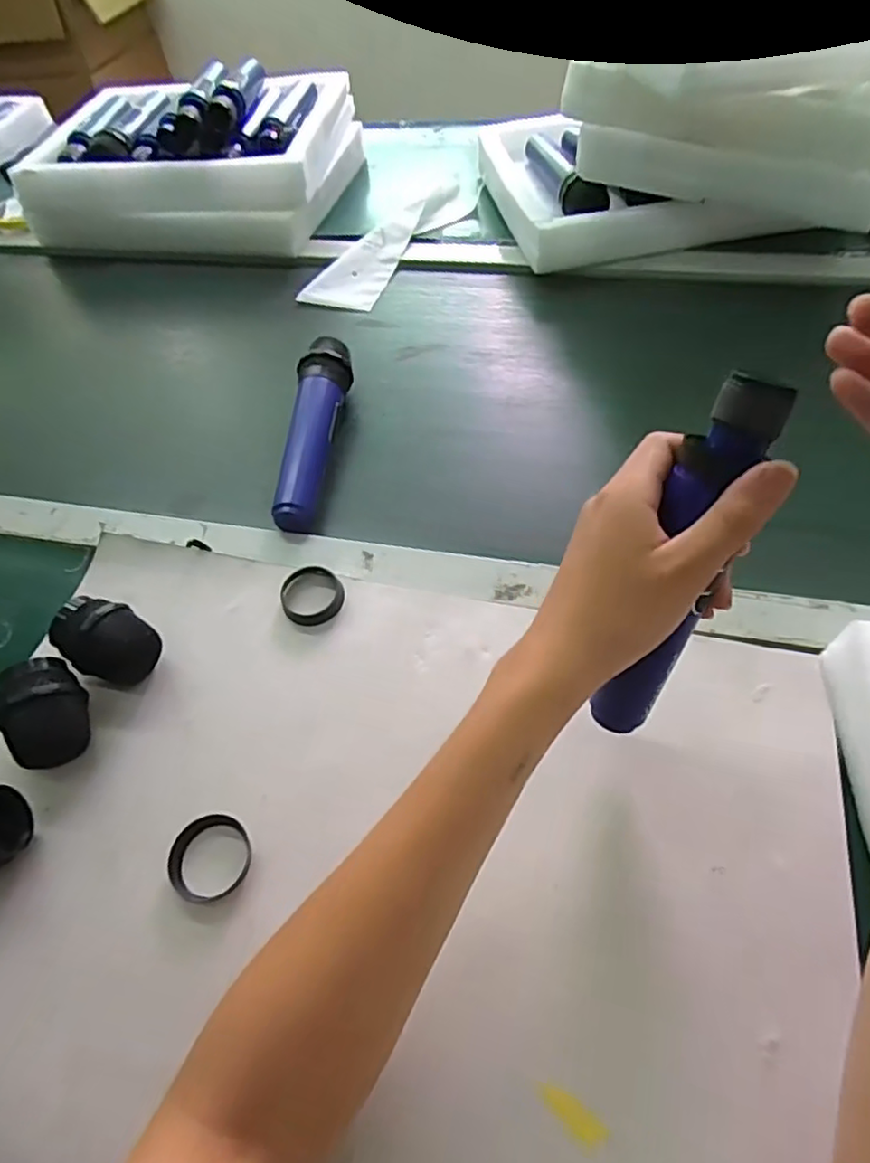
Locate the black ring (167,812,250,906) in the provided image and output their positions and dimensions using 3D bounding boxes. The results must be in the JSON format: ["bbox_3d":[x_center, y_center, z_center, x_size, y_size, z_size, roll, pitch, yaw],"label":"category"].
[{"bbox_3d":[-0.123,0.151,0.349,0.043,0.009,0.044,-3,54,3],"label":"black ring"}]

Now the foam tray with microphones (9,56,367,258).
[{"bbox_3d":[-0.298,-0.542,0.803,0.348,0.123,0.321,6,55,9],"label":"foam tray with microphones"}]

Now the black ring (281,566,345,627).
[{"bbox_3d":[-0.085,0.010,0.445,0.043,0.012,0.042,-3,54,3],"label":"black ring"}]

